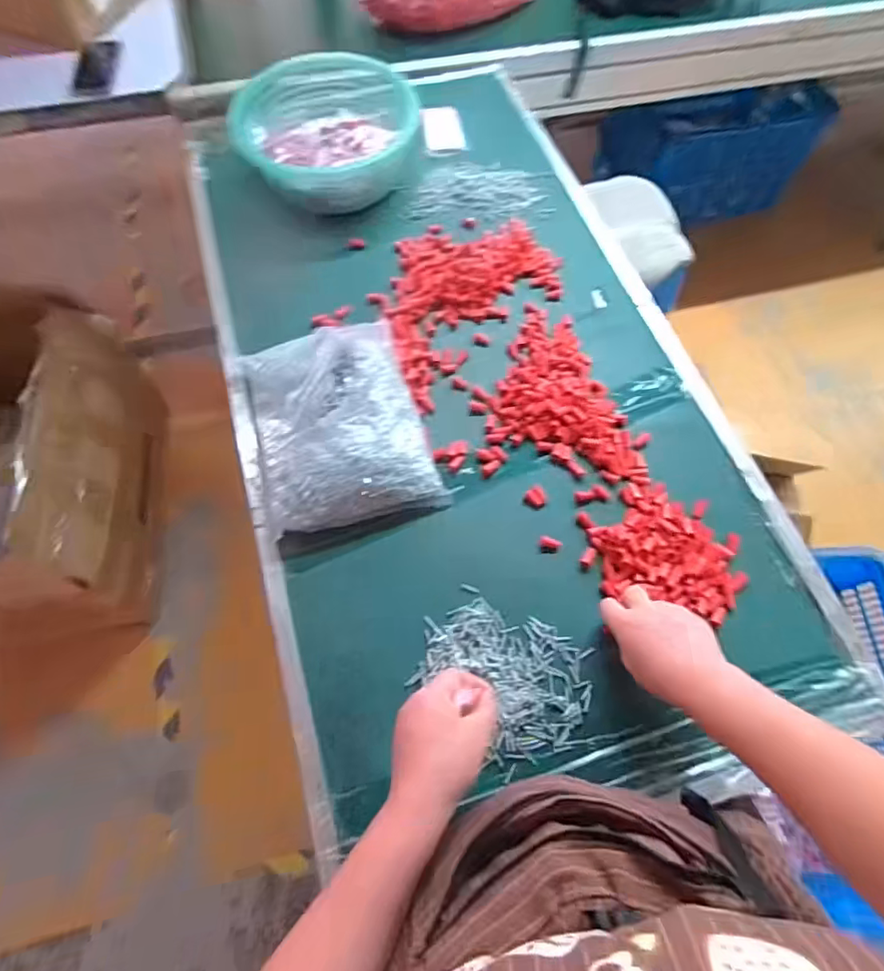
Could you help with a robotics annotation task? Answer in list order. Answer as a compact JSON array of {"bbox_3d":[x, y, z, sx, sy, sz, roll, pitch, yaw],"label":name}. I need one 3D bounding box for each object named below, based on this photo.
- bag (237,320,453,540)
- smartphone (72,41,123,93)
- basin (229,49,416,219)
[{"bbox_3d":[-0.129,-0.083,0.665,0.205,0.067,0.253,-14,66,-6],"label":"bag"},{"bbox_3d":[-0.637,-0.775,1.015,0.065,0.012,0.152,0,71,-15],"label":"smartphone"},{"bbox_3d":[-0.175,-0.555,0.859,0.267,0.094,0.267,0,65,0],"label":"basin"}]

